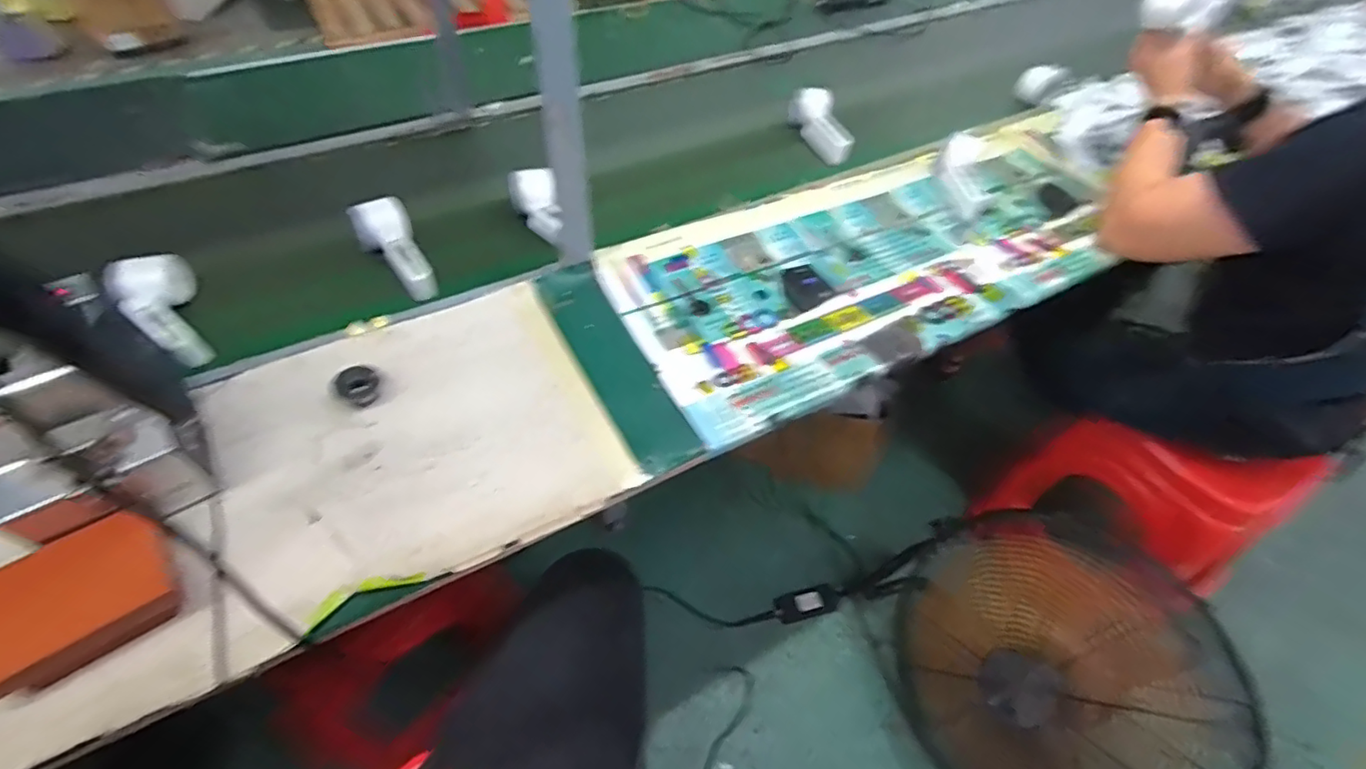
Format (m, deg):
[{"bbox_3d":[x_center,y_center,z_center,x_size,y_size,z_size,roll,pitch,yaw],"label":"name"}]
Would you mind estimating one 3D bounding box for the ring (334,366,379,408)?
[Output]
[{"bbox_3d":[-0.348,0.000,0.646,0.046,0.018,0.038,26,53,17],"label":"ring"}]

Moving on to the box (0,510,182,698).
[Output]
[{"bbox_3d":[-0.494,0.172,0.496,0.132,0.036,0.104,-30,59,-26],"label":"box"}]

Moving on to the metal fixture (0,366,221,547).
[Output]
[{"bbox_3d":[-0.508,0.064,0.513,0.134,0.136,0.079,-21,55,-20],"label":"metal fixture"}]

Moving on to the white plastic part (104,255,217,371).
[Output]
[{"bbox_3d":[-0.596,-0.083,0.701,0.073,0.061,0.164,-31,71,-26],"label":"white plastic part"}]

